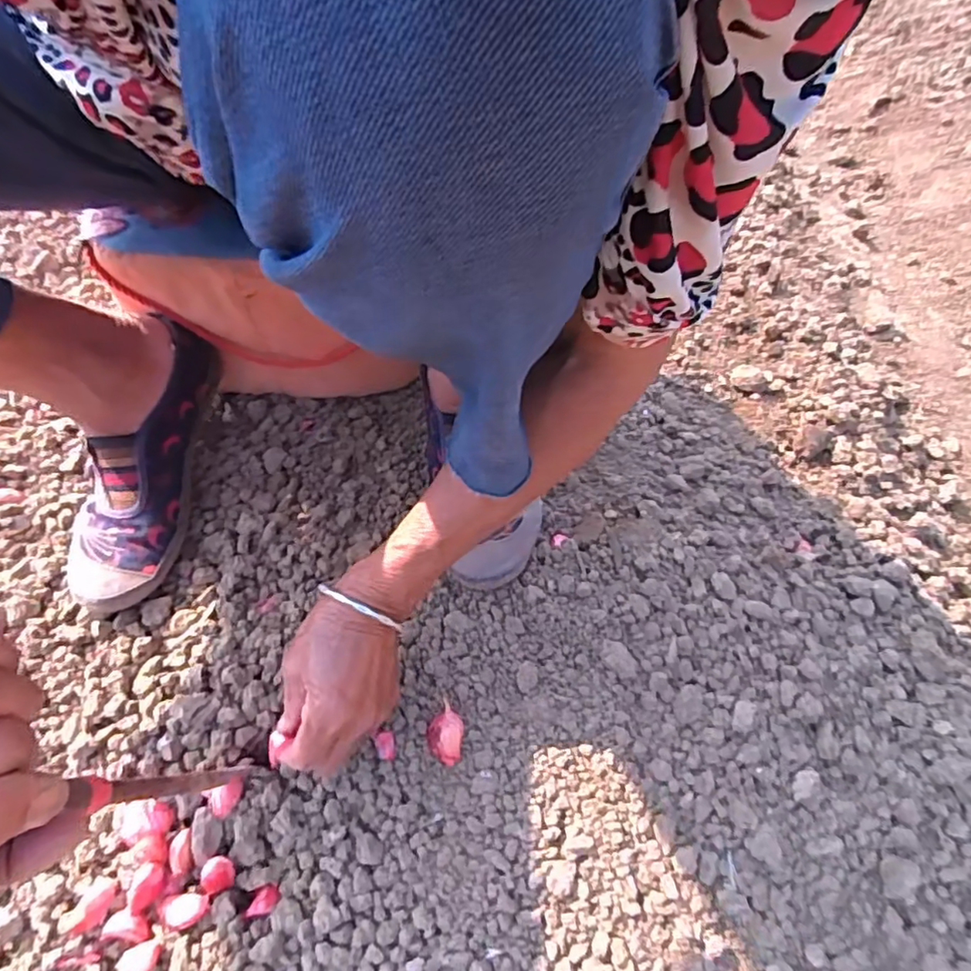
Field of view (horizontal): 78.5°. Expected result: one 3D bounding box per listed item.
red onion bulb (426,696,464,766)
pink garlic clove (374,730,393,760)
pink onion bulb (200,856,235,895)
[{"bbox_3d":[-0.029,0.173,0.419,0.025,0.017,0.042,5,59,1],"label":"red onion bulb"},{"bbox_3d":[-0.070,0.183,0.417,0.013,0.009,0.018,-15,61,-11],"label":"pink garlic clove"},{"bbox_3d":[-0.167,0.241,0.368,0.017,0.014,0.020,-3,60,-4],"label":"pink onion bulb"}]

